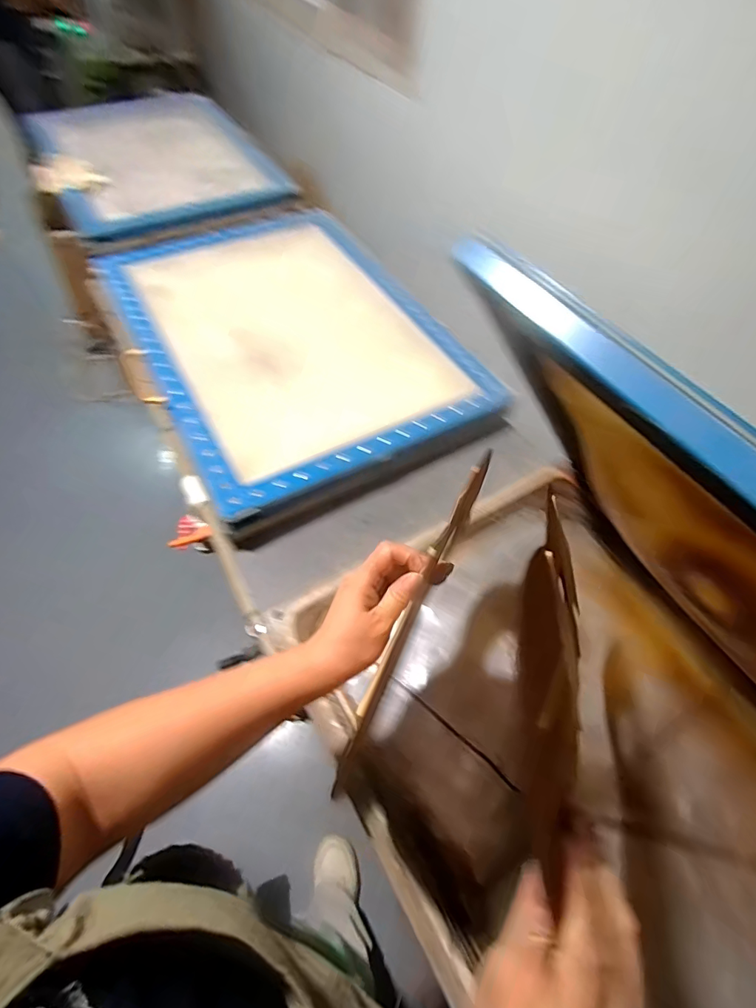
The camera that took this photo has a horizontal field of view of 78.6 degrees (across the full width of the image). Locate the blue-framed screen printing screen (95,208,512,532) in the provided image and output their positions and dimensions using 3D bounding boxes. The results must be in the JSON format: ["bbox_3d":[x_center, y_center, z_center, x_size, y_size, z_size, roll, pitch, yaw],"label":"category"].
[{"bbox_3d":[-0.167,-0.326,0.854,0.512,0.056,0.731,-25,62,-19],"label":"blue-framed screen printing screen"}]

